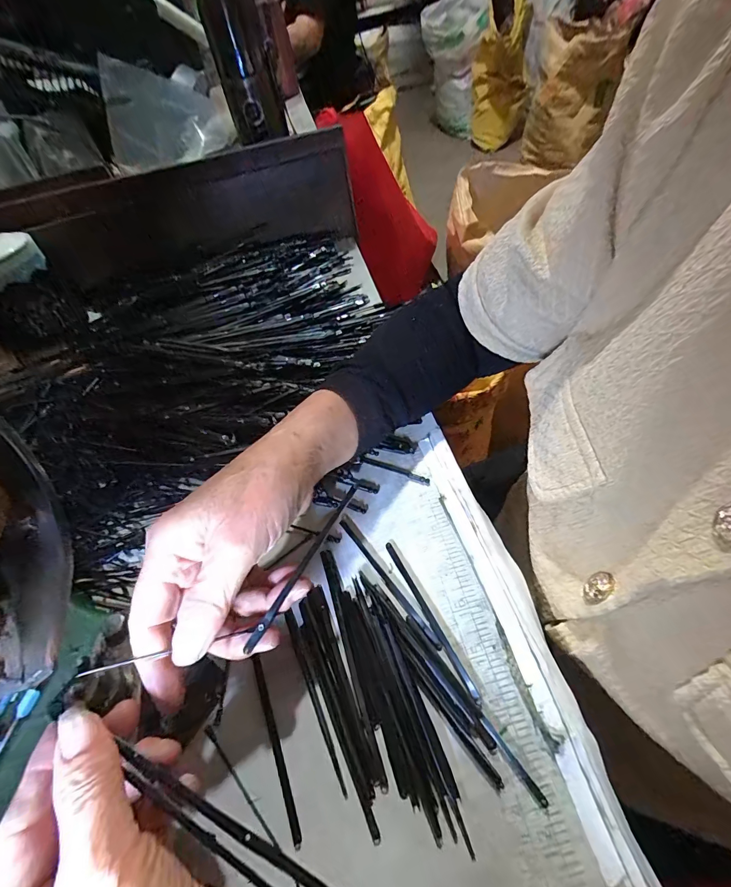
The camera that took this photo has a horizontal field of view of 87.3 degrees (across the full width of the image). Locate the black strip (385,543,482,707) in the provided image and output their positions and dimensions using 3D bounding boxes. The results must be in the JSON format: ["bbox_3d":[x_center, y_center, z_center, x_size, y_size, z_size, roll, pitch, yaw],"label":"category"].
[{"bbox_3d":[0.038,0.102,0.231,0.005,0.005,0.099,-25,53,-11],"label":"black strip"}]

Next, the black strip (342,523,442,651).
[{"bbox_3d":[0.013,0.087,0.247,0.006,0.005,0.099,-34,55,-17],"label":"black strip"}]

